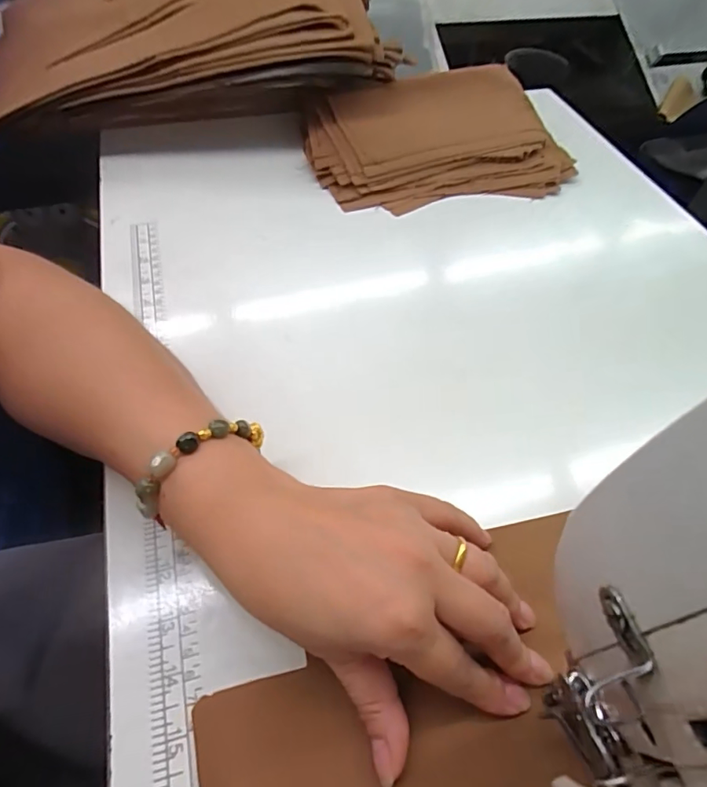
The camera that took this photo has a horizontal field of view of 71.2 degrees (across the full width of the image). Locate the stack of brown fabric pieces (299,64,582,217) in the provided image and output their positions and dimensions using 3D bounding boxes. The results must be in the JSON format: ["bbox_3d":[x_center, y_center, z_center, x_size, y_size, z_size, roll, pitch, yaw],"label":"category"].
[{"bbox_3d":[0.085,-0.259,0.501,0.260,0.051,0.158,-10,56,-11],"label":"stack of brown fabric pieces"}]

